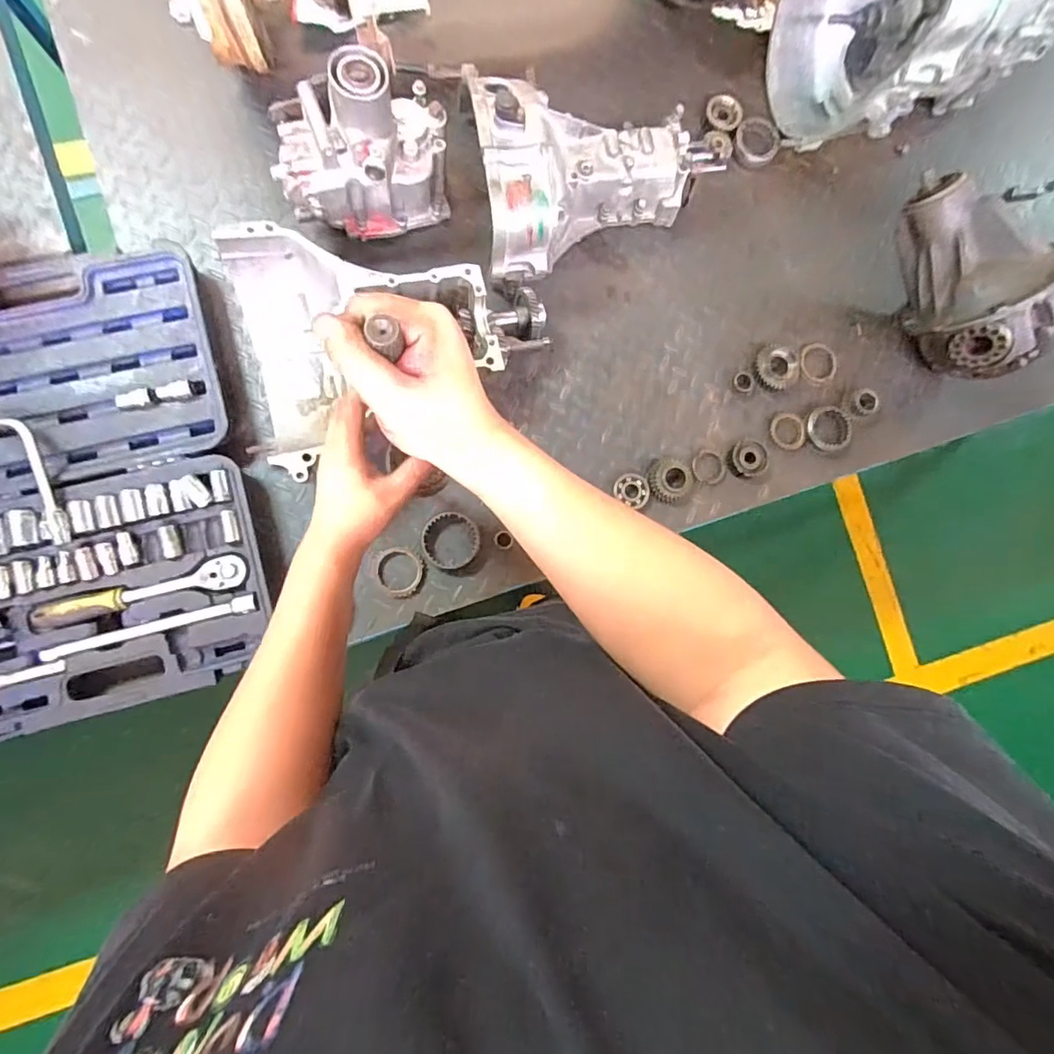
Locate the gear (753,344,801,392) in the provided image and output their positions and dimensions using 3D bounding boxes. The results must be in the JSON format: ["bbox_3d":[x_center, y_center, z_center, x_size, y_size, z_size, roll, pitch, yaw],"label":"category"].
[{"bbox_3d":[0.375,-0.238,0.794,0.066,0.020,0.068,0,86,-7],"label":"gear"}]

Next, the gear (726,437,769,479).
[{"bbox_3d":[0.326,-0.103,0.787,0.059,0.019,0.056,0,86,-7],"label":"gear"}]

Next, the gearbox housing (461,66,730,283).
[{"bbox_3d":[0.110,-0.482,0.733,0.351,0.147,0.222,-10,87,-7],"label":"gearbox housing"}]

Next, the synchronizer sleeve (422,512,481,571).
[{"bbox_3d":[-0.105,0.020,0.733,0.078,0.021,0.079,0,86,-7],"label":"synchronizer sleeve"}]

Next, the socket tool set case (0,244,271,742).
[{"bbox_3d":[-0.553,-0.055,0.664,0.378,0.048,0.561,-15,88,-8],"label":"socket tool set case"}]

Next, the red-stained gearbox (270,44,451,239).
[{"bbox_3d":[-0.213,-0.489,0.677,0.217,0.182,0.140,-10,87,-7],"label":"red-stained gearbox"}]

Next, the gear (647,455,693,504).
[{"bbox_3d":[0.205,-0.069,0.756,0.067,0.020,0.063,0,86,-7],"label":"gear"}]

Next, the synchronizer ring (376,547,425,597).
[{"bbox_3d":[-0.173,0.061,0.719,0.063,0.006,0.066,0,86,-7],"label":"synchronizer ring"}]

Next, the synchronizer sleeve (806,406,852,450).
[{"bbox_3d":[0.456,-0.148,0.797,0.075,0.018,0.066,-16,88,-8],"label":"synchronizer sleeve"}]

